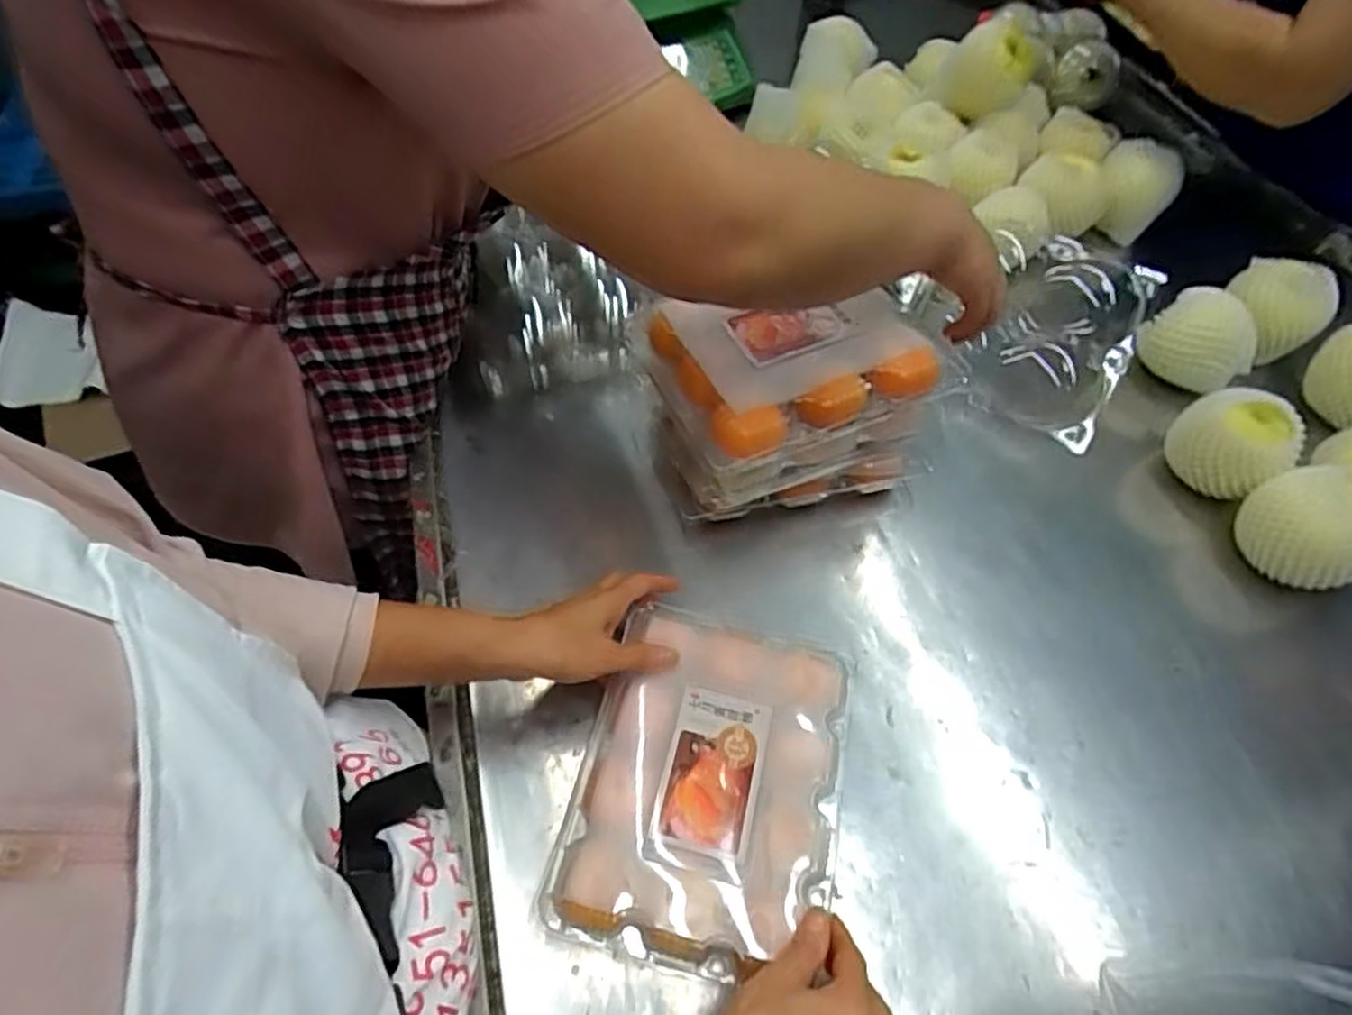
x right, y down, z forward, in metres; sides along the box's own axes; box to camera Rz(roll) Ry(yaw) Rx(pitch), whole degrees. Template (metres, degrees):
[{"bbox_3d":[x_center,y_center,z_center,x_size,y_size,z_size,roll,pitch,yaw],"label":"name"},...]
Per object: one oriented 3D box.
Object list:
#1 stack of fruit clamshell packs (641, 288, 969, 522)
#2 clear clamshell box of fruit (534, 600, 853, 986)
[{"bbox_3d":[0.095,-0.091,0.607,0.219,0.158,0.159,-16,58,-13],"label":"stack of fruit clamshell packs"},{"bbox_3d":[0.022,0.182,0.476,0.167,0.049,0.215,14,56,8],"label":"clear clamshell box of fruit"}]

